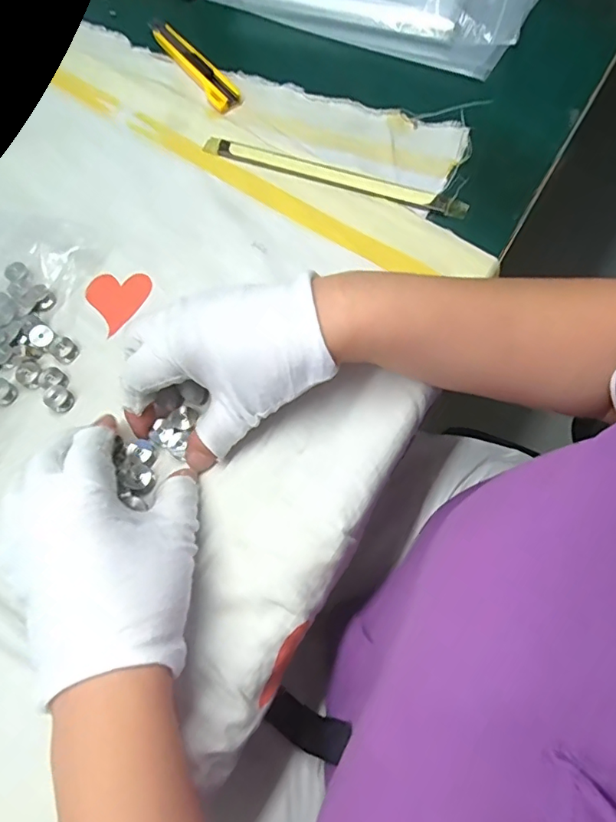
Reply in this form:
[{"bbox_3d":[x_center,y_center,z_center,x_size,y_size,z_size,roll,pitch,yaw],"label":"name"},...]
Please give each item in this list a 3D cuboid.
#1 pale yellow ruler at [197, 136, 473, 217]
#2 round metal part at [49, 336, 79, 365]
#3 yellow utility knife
[{"bbox_3d":[0.017,-0.172,0.379,0.199,0.004,0.018,20,70,11],"label":"pale yellow ruler"},{"bbox_3d":[-0.156,-0.040,0.332,0.015,0.007,0.015,-1,68,2],"label":"round metal part"},{"bbox_3d":[-0.096,-0.286,0.427,0.023,0.009,0.126,-34,71,-11],"label":"yellow utility knife"}]

